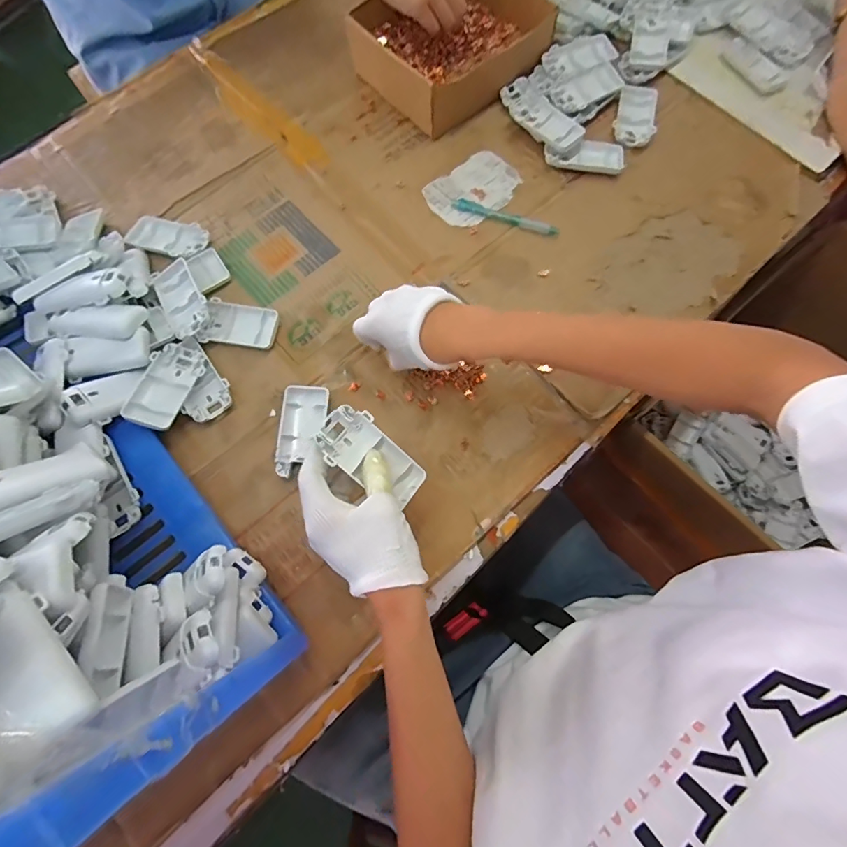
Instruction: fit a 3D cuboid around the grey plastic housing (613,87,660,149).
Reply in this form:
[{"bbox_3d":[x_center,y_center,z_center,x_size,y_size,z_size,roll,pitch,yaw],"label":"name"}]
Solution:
[{"bbox_3d":[0.282,-0.408,0.608,0.049,0.012,0.103,13,75,4],"label":"grey plastic housing"}]

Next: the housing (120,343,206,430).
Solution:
[{"bbox_3d":[-0.265,-0.039,0.473,0.049,0.011,0.097,19,58,-9],"label":"housing"}]

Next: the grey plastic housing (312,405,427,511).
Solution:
[{"bbox_3d":[-0.042,0.027,0.382,0.095,0.017,0.048,38,77,-13],"label":"grey plastic housing"}]

